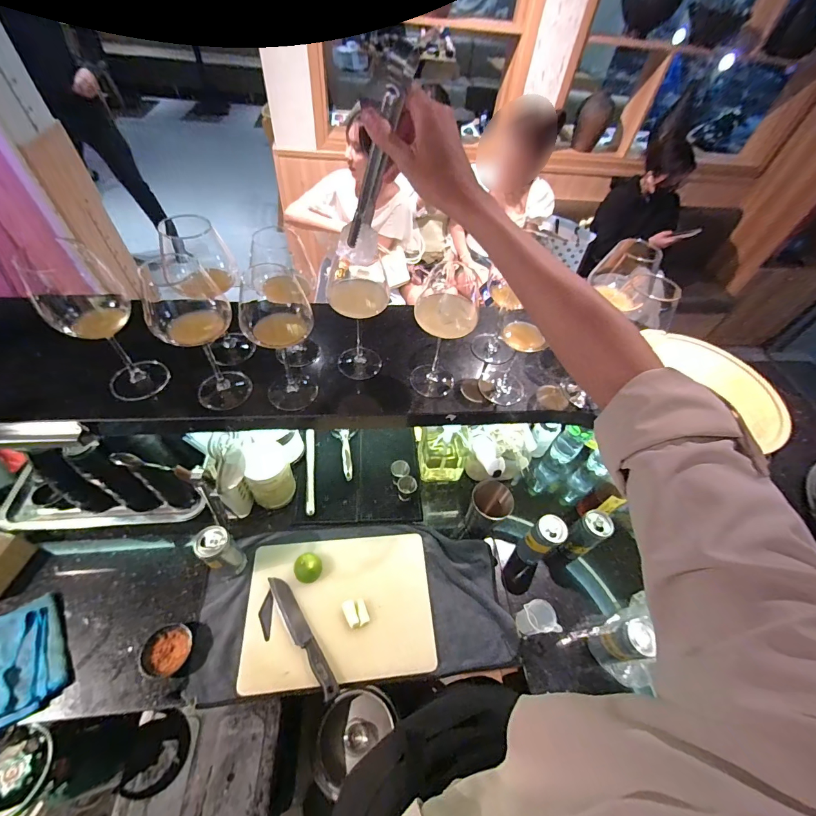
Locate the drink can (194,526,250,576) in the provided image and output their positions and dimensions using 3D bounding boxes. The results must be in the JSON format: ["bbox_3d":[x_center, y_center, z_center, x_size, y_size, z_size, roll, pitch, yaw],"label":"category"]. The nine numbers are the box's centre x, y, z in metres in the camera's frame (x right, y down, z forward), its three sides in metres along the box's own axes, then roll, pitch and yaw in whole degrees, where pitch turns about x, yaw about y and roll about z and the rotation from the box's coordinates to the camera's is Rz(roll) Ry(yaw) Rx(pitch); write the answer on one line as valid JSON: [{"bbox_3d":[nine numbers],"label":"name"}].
[{"bbox_3d":[-0.345,0.272,0.684,0.061,0.130,0.058,28,55,15],"label":"drink can"}]

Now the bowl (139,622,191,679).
[{"bbox_3d":[-0.422,0.423,0.641,0.078,0.024,0.075,3,52,-4],"label":"bowl"}]

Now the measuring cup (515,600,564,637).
[{"bbox_3d":[0.242,0.397,0.692,0.054,0.079,0.053,3,52,-4],"label":"measuring cup"}]

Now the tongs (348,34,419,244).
[{"bbox_3d":[-0.032,-0.273,0.401,0.017,0.198,0.042,24,52,-6],"label":"tongs"}]

